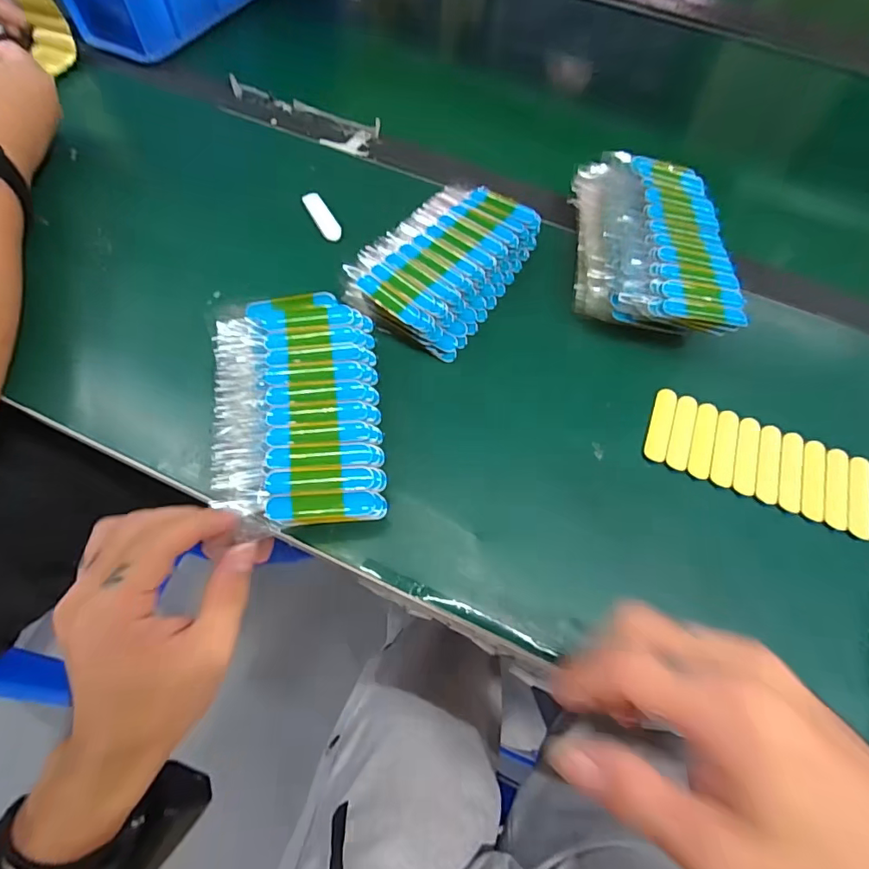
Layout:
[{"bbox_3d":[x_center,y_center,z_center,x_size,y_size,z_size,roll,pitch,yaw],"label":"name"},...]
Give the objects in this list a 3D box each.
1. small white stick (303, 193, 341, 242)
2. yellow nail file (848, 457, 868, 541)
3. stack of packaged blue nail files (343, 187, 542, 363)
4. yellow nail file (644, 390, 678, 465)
[{"bbox_3d":[-0.099,-0.192,0.435,0.016,0.005,0.059,-25,67,-15],"label":"small white stick"},{"bbox_3d":[0.293,0.042,0.337,0.016,0.004,0.064,22,64,8],"label":"yellow nail file"},{"bbox_3d":[0.008,-0.141,0.396,0.103,0.033,0.160,29,65,11],"label":"stack of packaged blue nail files"},{"bbox_3d":[0.165,-0.008,0.359,0.016,0.006,0.062,20,64,7],"label":"yellow nail file"}]

